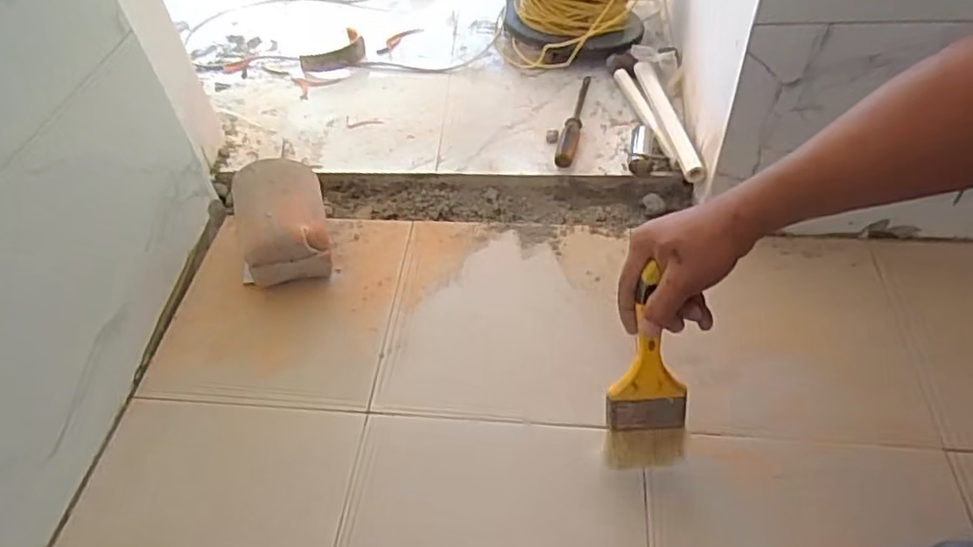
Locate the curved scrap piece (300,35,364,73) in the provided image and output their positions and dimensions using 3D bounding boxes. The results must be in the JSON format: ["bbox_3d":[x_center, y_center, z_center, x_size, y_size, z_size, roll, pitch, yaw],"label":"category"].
[{"bbox_3d":[-0.251,-0.361,1.095,0.114,0.043,0.053,-20,53,-13],"label":"curved scrap piece"}]

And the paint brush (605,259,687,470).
[{"bbox_3d":[0.147,0.093,0.588,0.071,0.202,0.019,-1,21,4],"label":"paint brush"}]

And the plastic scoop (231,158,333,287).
[{"bbox_3d":[-0.260,-0.059,0.815,0.116,0.117,0.122,-13,50,-6],"label":"plastic scoop"}]

